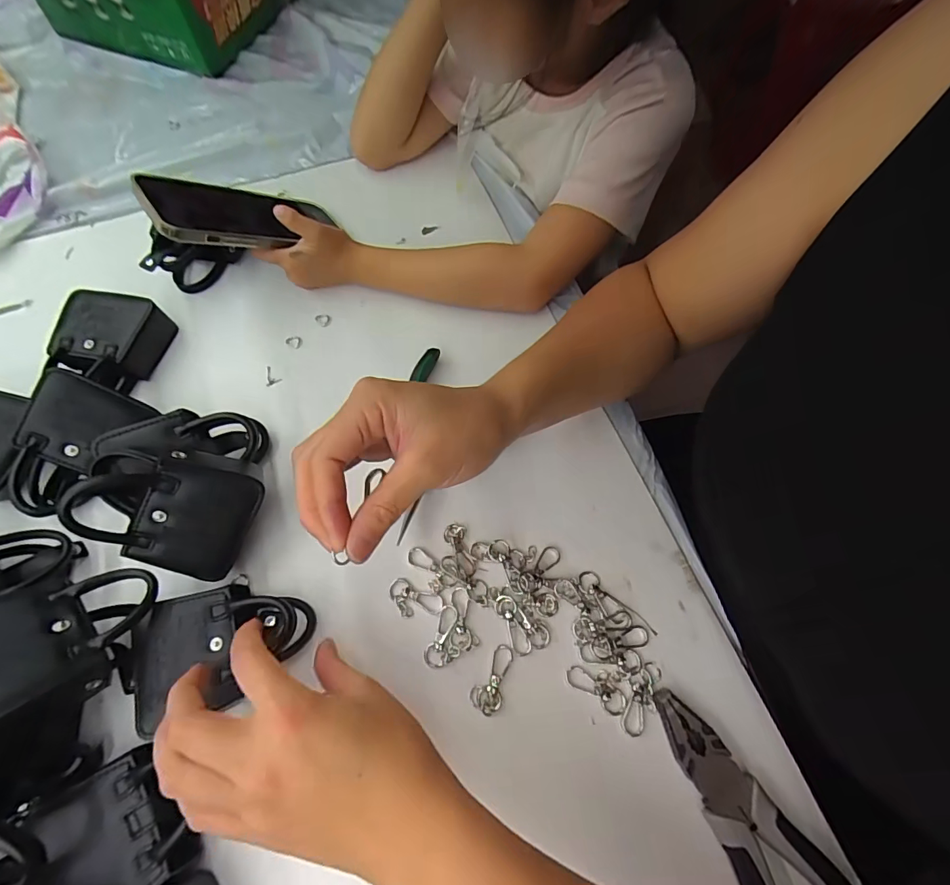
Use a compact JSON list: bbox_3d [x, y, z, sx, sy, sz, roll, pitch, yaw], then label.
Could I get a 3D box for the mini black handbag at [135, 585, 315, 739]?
[{"bbox_3d":[-0.158,0.128,0.294,0.098,0.032,0.069,-14,66,-8],"label":"mini black handbag"}]

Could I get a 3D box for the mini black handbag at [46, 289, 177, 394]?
[{"bbox_3d":[-0.307,-0.088,0.389,0.073,0.032,0.067,9,67,4],"label":"mini black handbag"}]

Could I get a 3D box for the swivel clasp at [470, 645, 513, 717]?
[{"bbox_3d":[0.012,0.153,0.301,0.019,0.004,0.042,21,68,9],"label":"swivel clasp"}]

